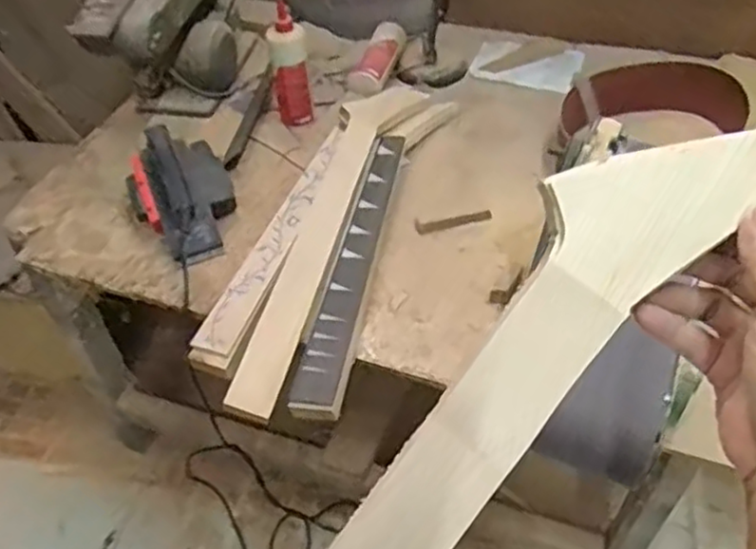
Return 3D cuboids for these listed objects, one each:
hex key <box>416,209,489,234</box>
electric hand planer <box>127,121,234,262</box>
[{"bbox_3d":[0.123,-0.084,1.104,0.136,0.014,0.021,-12,50,-21],"label":"hex key"},{"bbox_3d":[-0.307,-0.125,1.085,0.157,0.113,0.233,-20,51,-14],"label":"electric hand planer"}]

